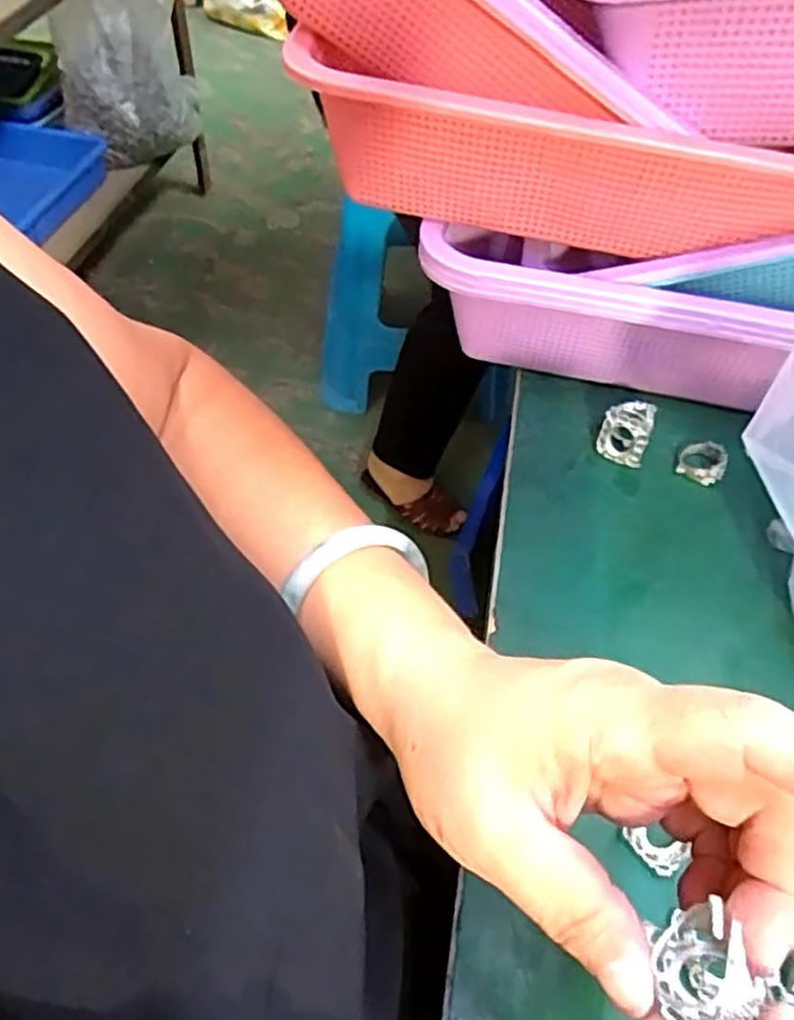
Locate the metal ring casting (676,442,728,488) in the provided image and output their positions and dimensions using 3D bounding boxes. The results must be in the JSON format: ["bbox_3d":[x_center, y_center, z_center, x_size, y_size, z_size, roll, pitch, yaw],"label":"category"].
[{"bbox_3d":[0.175,-0.030,0.419,0.024,0.013,0.027,21,55,13],"label":"metal ring casting"}]

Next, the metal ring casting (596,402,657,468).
[{"bbox_3d":[0.131,-0.046,0.416,0.027,0.027,0.027,20,55,12],"label":"metal ring casting"}]

